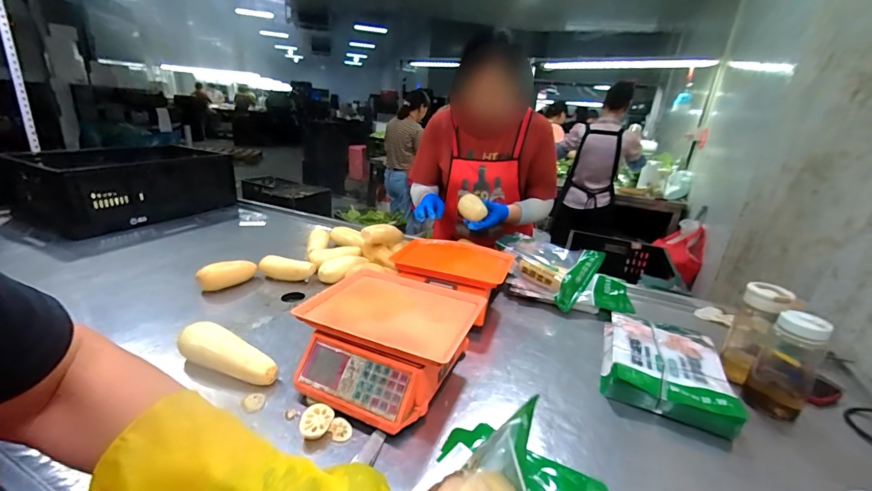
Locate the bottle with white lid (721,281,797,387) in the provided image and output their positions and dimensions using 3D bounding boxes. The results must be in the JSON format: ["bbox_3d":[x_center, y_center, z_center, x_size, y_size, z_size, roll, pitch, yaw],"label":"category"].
[{"bbox_3d":[0.632,0.176,0.736,0.062,0.198,0.083,17,25,27],"label":"bottle with white lid"}]

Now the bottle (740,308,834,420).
[{"bbox_3d":[0.645,0.213,0.671,0.081,0.193,0.085,-12,27,-36],"label":"bottle"}]

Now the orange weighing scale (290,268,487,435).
[{"bbox_3d":[-0.093,0.179,0.701,0.288,0.134,0.296,11,23,15],"label":"orange weighing scale"}]

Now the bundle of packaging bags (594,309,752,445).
[{"bbox_3d":[0.468,0.244,0.768,0.210,0.057,0.308,14,24,22],"label":"bundle of packaging bags"}]

